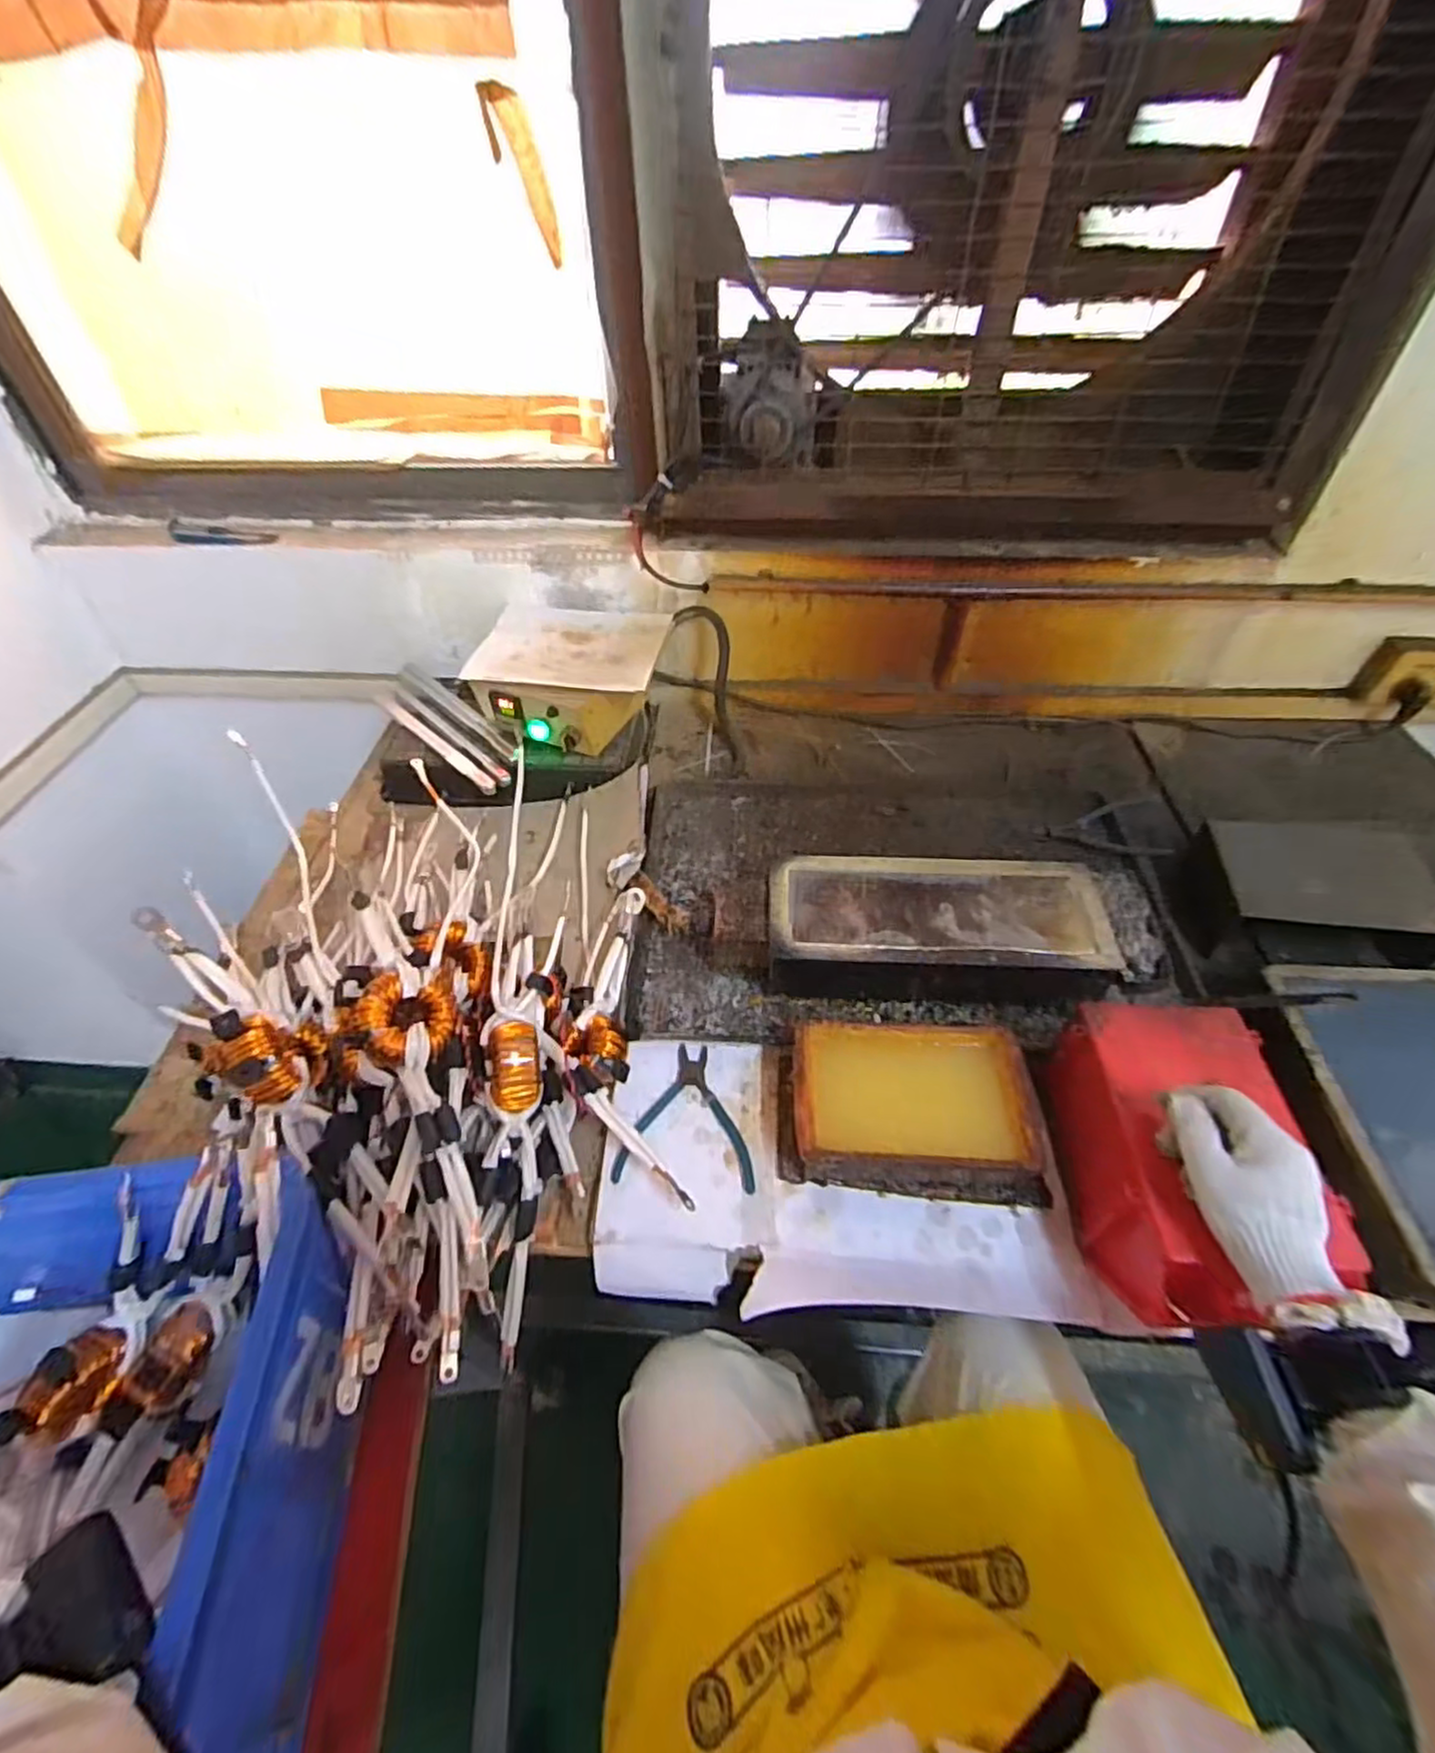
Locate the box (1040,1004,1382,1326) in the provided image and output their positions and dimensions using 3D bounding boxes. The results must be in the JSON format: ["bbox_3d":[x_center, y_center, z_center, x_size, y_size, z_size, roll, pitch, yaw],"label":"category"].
[{"bbox_3d":[0.374,0.230,0.572,0.150,0.110,0.231,1,48,3],"label":"box"}]

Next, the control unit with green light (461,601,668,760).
[{"bbox_3d":[-0.205,-0.280,1.003,0.250,0.095,0.224,8,49,9],"label":"control unit with green light"}]

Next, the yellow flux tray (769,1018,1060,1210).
[{"bbox_3d":[0.174,0.205,0.640,0.229,0.064,0.139,2,48,4],"label":"yellow flux tray"}]

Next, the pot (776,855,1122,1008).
[{"bbox_3d":[0.226,0.052,0.750,0.335,0.068,0.143,1,48,3],"label":"pot"}]

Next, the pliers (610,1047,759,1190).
[{"bbox_3d":[-0.024,0.222,0.668,0.124,0.008,0.136,4,48,5],"label":"pliers"}]

